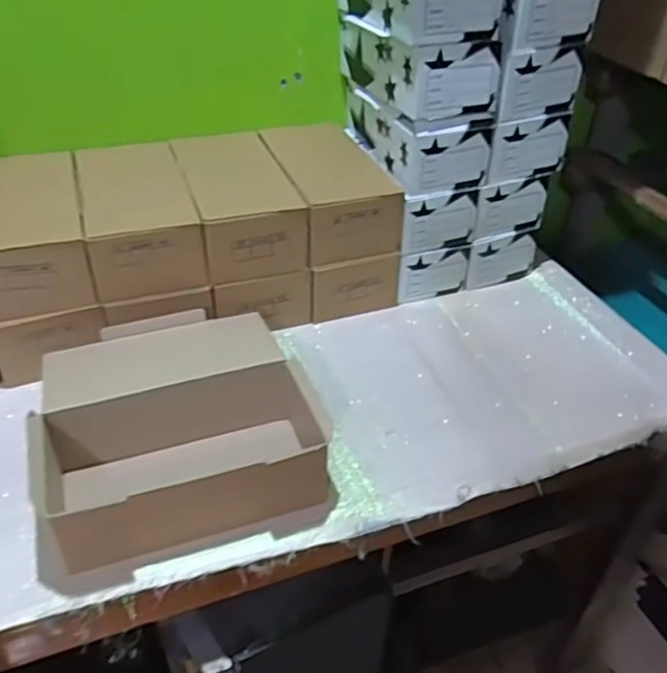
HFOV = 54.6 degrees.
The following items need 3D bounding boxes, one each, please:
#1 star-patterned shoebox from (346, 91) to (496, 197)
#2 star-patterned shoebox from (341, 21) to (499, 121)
[{"bbox_3d":[0.121,-0.314,0.976,0.129,0.095,0.246,-11,40,-17],"label":"star-patterned shoebox"},{"bbox_3d":[0.113,-0.393,0.915,0.131,0.098,0.253,-11,40,-17],"label":"star-patterned shoebox"}]

